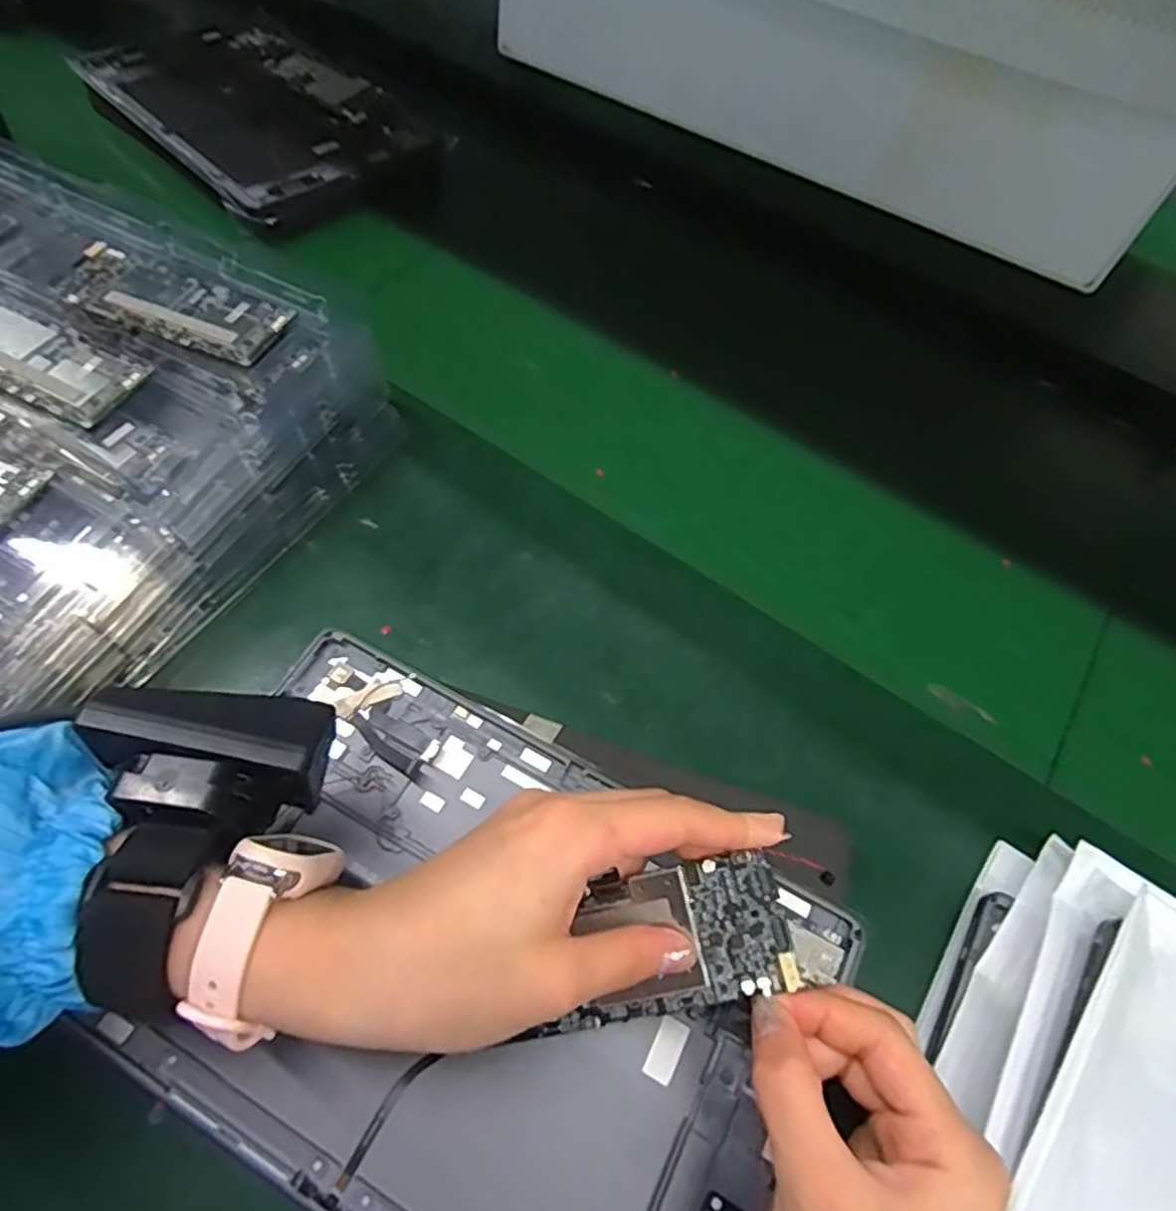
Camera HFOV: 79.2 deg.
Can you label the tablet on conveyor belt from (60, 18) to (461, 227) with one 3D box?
[{"bbox_3d":[-0.281,-0.419,0.593,0.182,0.020,0.325,-38,70,-23],"label":"tablet on conveyor belt"}]

